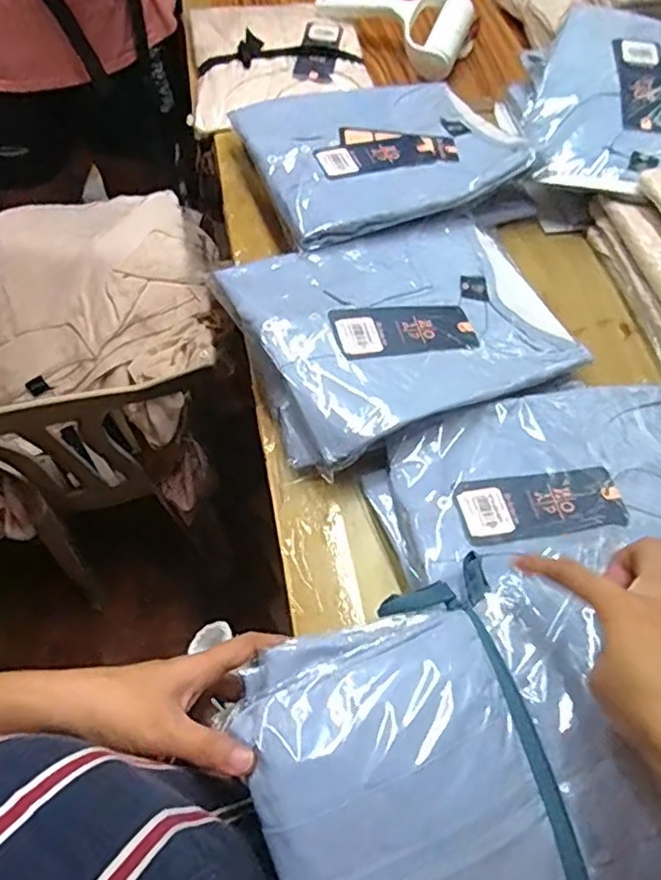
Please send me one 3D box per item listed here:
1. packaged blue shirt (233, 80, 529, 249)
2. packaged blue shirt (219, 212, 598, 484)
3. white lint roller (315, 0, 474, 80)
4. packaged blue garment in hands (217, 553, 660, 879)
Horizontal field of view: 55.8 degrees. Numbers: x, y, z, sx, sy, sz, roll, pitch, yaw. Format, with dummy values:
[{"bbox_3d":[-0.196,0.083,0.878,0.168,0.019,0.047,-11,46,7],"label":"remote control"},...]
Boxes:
[{"bbox_3d":[0.049,-0.300,0.630,0.258,0.036,0.225,-20,64,-12],"label":"packaged blue shirt"},{"bbox_3d":[0.061,-0.103,0.522,0.262,0.044,0.198,-21,64,-13],"label":"packaged blue shirt"},{"bbox_3d":[0.085,-0.524,0.774,0.191,0.046,0.112,32,65,15],"label":"white lint roller"},{"bbox_3d":[0.076,0.185,0.325,0.206,0.062,0.211,-22,64,-13],"label":"packaged blue garment in hands"}]

